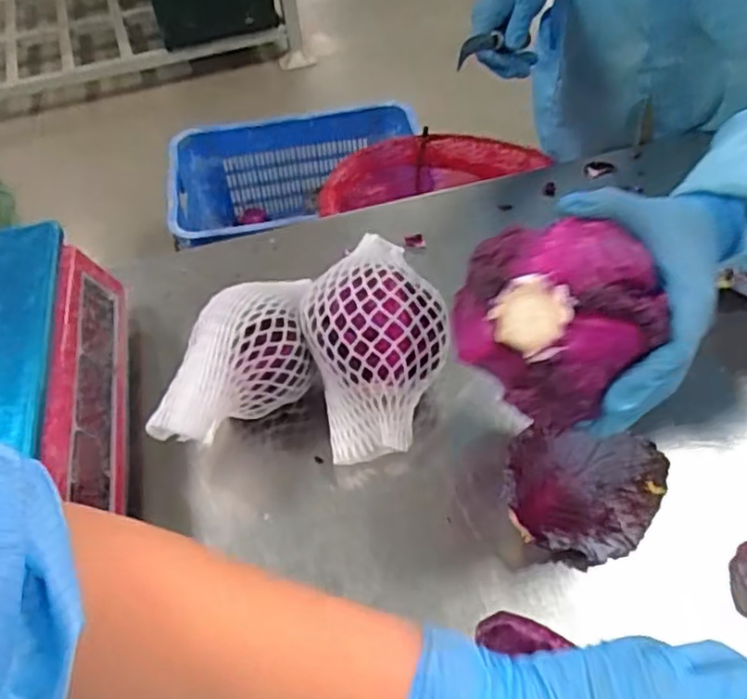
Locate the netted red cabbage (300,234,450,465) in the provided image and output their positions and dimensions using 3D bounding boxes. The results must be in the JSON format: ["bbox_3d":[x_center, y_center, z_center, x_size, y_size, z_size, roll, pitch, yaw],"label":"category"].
[{"bbox_3d":[0.003,-0.004,0.550,0.106,0.104,0.149,-13,49,-6],"label":"netted red cabbage"}]

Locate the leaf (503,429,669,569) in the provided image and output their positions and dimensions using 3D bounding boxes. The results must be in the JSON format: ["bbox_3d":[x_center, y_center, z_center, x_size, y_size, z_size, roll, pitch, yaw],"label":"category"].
[{"bbox_3d":[0.146,0.101,0.488,0.105,0.041,0.079,3,49,8],"label":"leaf"}]

